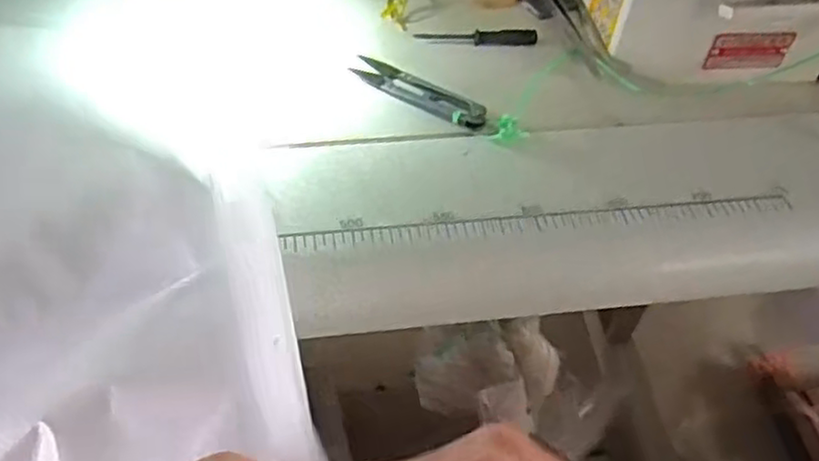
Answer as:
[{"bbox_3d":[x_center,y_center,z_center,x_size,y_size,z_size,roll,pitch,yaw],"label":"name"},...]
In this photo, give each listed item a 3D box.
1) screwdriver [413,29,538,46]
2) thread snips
[{"bbox_3d":[0.045,-0.130,0.484,0.081,0.007,0.013,-1,50,-3],"label":"screwdriver"},{"bbox_3d":[0.005,-0.087,0.447,0.094,0.006,0.024,29,55,20],"label":"thread snips"}]

